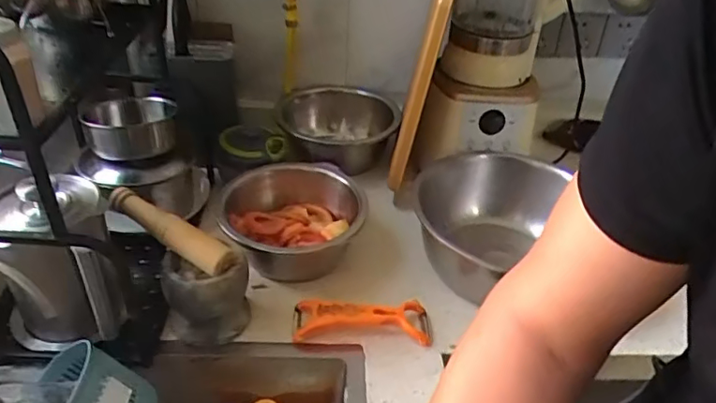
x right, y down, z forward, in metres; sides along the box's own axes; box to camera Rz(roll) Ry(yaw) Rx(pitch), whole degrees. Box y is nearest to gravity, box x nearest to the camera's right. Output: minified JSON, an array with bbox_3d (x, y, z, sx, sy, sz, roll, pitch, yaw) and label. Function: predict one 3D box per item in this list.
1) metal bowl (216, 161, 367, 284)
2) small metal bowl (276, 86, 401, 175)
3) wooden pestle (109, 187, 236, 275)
[{"bbox_3d":[-0.102,0.021,0.831,0.195,0.093,0.222,-9,37,-17],"label":"metal bowl"},{"bbox_3d":[-0.033,-0.130,1.020,0.216,0.102,0.189,-1,36,-6],"label":"small metal bowl"},{"bbox_3d":[-0.223,0.031,0.658,0.166,0.040,0.031,29,41,10],"label":"wooden pestle"}]

